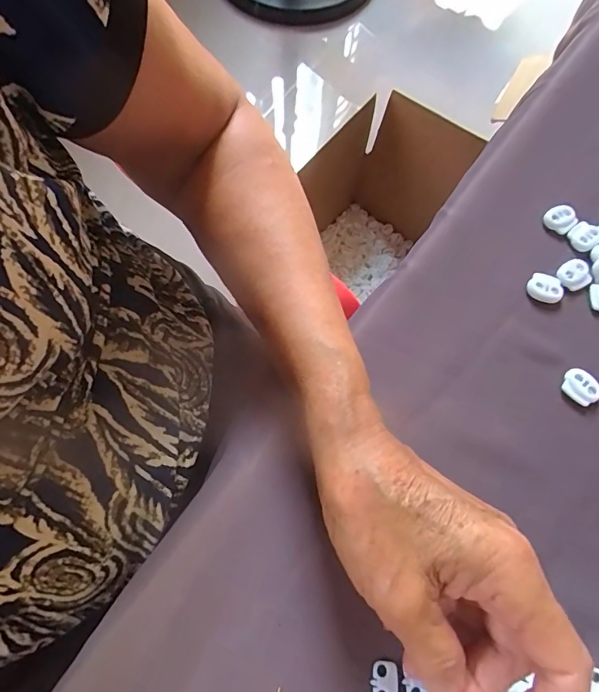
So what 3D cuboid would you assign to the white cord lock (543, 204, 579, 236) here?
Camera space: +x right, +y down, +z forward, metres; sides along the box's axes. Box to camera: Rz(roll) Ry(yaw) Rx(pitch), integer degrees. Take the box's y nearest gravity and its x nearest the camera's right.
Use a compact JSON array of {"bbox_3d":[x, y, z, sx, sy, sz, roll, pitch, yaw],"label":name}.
[{"bbox_3d":[0.183,-0.089,0.314,0.020,0.004,0.019,-40,76,-14],"label":"white cord lock"}]

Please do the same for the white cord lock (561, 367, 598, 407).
[{"bbox_3d":[0.171,0.025,0.272,0.022,0.005,0.018,38,74,11],"label":"white cord lock"}]

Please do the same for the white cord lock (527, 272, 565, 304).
[{"bbox_3d":[0.162,-0.038,0.295,0.023,0.007,0.018,21,71,6],"label":"white cord lock"}]

